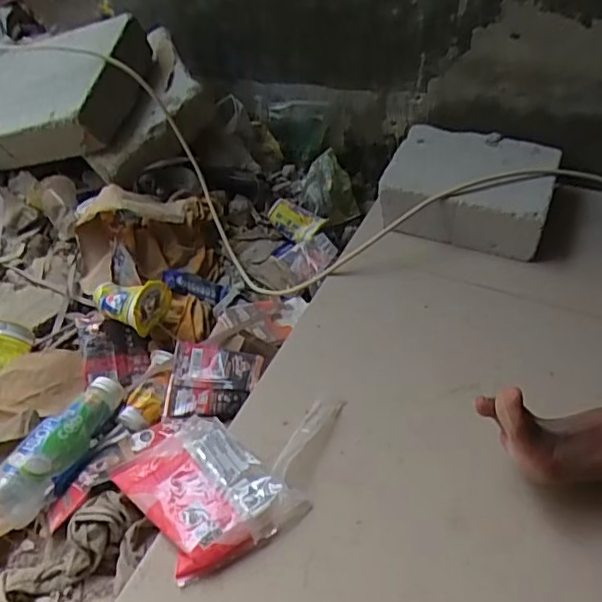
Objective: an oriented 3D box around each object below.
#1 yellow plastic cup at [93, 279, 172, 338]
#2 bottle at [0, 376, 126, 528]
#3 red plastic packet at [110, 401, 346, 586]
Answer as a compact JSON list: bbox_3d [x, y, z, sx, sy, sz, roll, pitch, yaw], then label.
[{"bbox_3d":[-0.230,-0.004,0.779,0.087,0.067,0.074,16,46,18],"label":"yellow plastic cup"},{"bbox_3d":[-0.264,0.153,0.644,0.052,0.051,0.189,16,46,19],"label":"bottle"},{"bbox_3d":[-0.058,0.160,0.595,0.221,0.026,0.157,-30,50,-26],"label":"red plastic packet"}]

